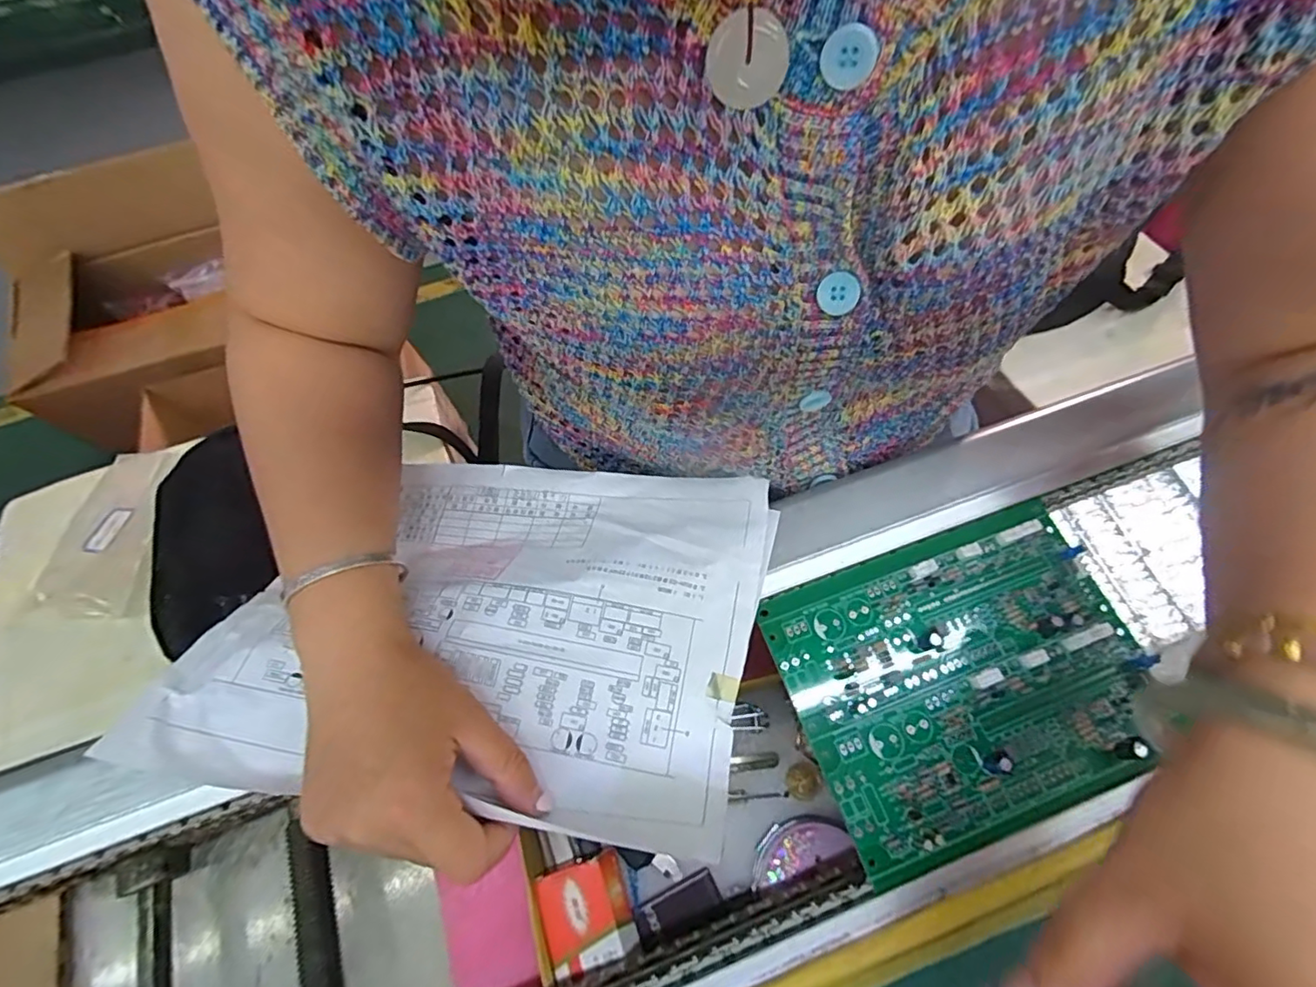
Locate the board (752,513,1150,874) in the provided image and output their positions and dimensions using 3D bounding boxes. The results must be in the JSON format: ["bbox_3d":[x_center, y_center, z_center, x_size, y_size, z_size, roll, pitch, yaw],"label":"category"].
[{"bbox_3d":[0.155,0.091,0.286,0.175,0.013,0.130,-17,68,-7],"label":"board"}]

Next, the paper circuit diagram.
[{"bbox_3d":[-0.095,0.066,0.310,0.290,0.047,0.187,7,67,3],"label":"paper circuit diagram"}]

